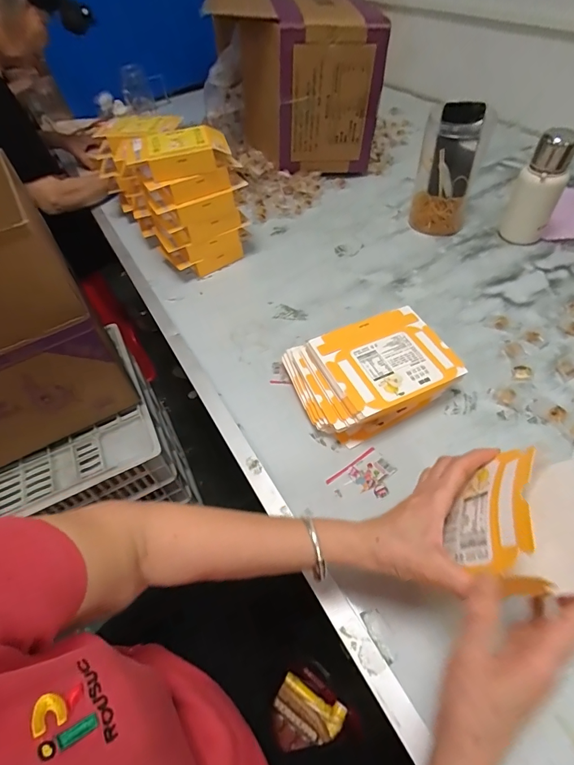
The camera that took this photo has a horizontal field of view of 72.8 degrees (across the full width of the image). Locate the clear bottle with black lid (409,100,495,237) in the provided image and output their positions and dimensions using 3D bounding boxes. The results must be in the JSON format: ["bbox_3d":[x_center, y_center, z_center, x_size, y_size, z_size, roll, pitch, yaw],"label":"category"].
[{"bbox_3d":[0.315,-0.411,0.763,0.115,0.199,0.114,14,54,17],"label":"clear bottle with black lid"}]

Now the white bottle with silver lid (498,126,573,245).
[{"bbox_3d":[0.453,-0.349,0.704,0.079,0.187,0.063,18,56,20],"label":"white bottle with silver lid"}]

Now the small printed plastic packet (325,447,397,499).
[{"bbox_3d":[0.097,0.121,0.484,0.081,0.004,0.057,-31,55,-18],"label":"small printed plastic packet"}]

